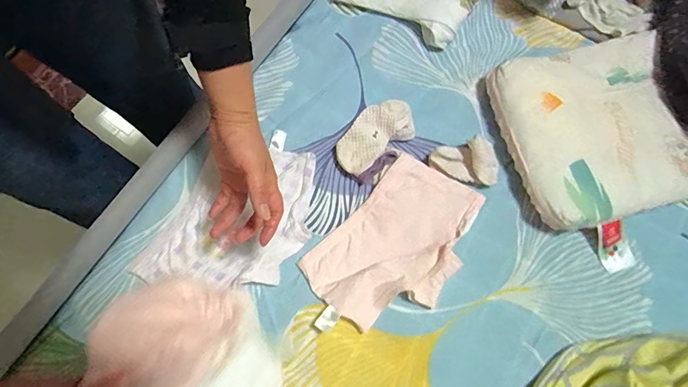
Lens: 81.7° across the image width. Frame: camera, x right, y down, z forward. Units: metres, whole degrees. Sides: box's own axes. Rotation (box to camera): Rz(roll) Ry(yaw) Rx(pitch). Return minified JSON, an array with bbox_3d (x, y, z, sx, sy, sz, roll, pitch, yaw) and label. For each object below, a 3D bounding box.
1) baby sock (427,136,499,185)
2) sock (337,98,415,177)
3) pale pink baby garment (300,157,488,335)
[{"bbox_3d":[0.171,-0.048,0.565,0.093,0.044,0.059,6,71,2],"label":"baby sock"},{"bbox_3d":[0.042,-0.085,0.569,0.120,0.037,0.063,-37,75,-12],"label":"sock"},{"bbox_3d":[0.068,0.073,0.536,0.152,0.035,0.257,43,76,13],"label":"pale pink baby garment"}]

